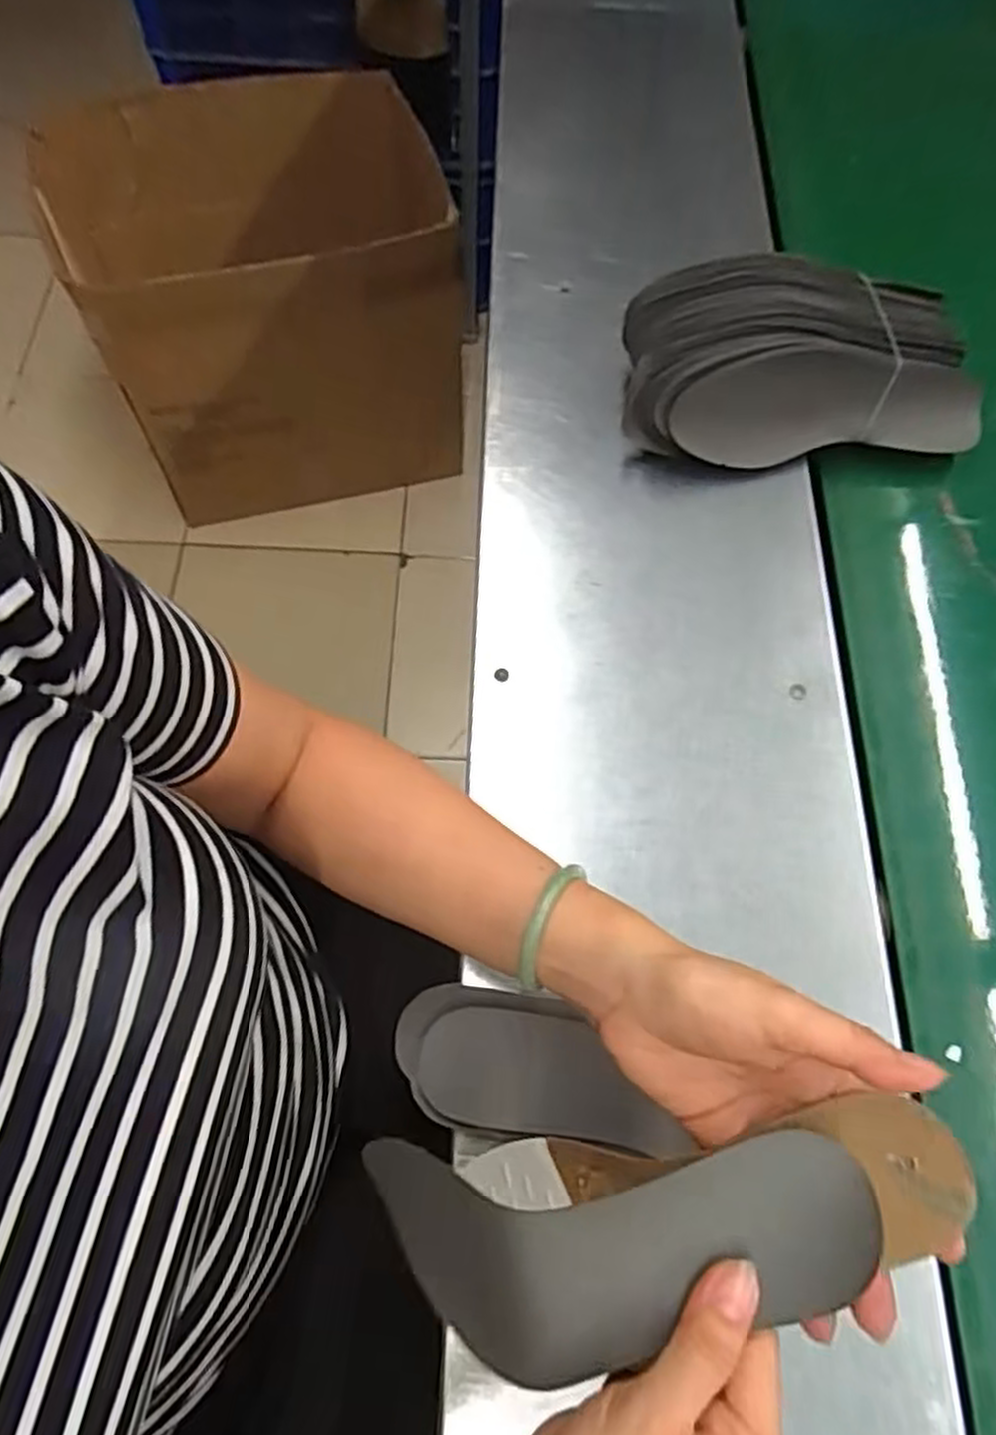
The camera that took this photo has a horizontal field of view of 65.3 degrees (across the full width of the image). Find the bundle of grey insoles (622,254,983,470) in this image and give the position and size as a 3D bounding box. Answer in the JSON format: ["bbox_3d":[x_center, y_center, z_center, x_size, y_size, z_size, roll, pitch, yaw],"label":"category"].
[{"bbox_3d":[0.223,-0.265,0.580,0.265,0.079,0.128,-7,67,-5],"label":"bundle of grey insoles"}]

